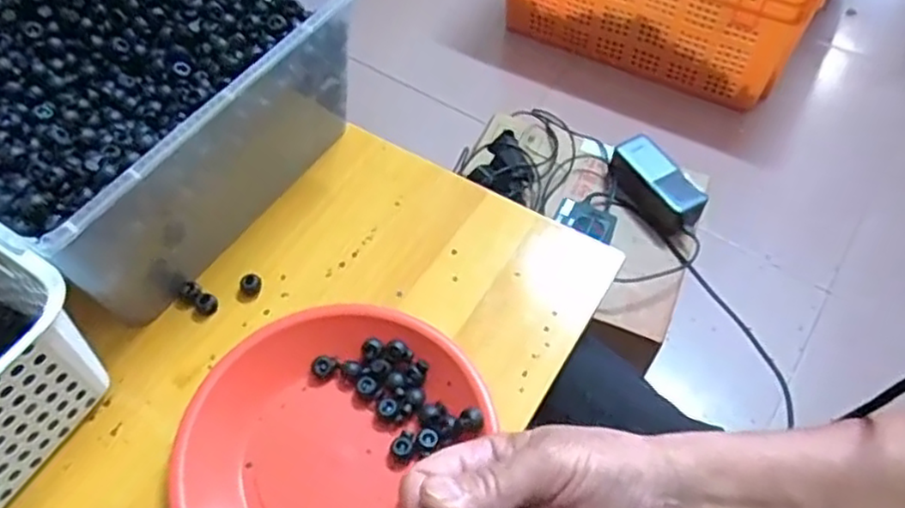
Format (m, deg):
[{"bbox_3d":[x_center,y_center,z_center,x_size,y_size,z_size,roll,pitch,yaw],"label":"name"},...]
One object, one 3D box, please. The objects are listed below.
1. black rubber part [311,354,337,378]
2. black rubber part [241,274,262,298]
[{"bbox_3d":[-0.088,0.077,0.467,0.016,0.009,0.015,0,56,0],"label":"black rubber part"},{"bbox_3d":[-0.150,0.023,0.509,0.016,0.013,0.014,-23,59,-14],"label":"black rubber part"}]

